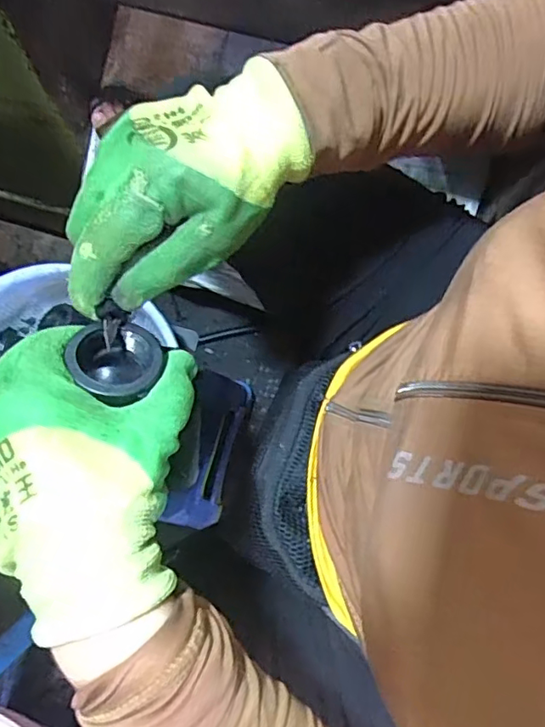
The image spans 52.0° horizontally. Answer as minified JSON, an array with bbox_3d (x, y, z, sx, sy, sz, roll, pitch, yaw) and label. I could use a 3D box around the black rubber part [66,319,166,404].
[{"bbox_3d":[-0.078,0.004,0.282,0.043,0.032,0.043,6,51,-7],"label":"black rubber part"}]

